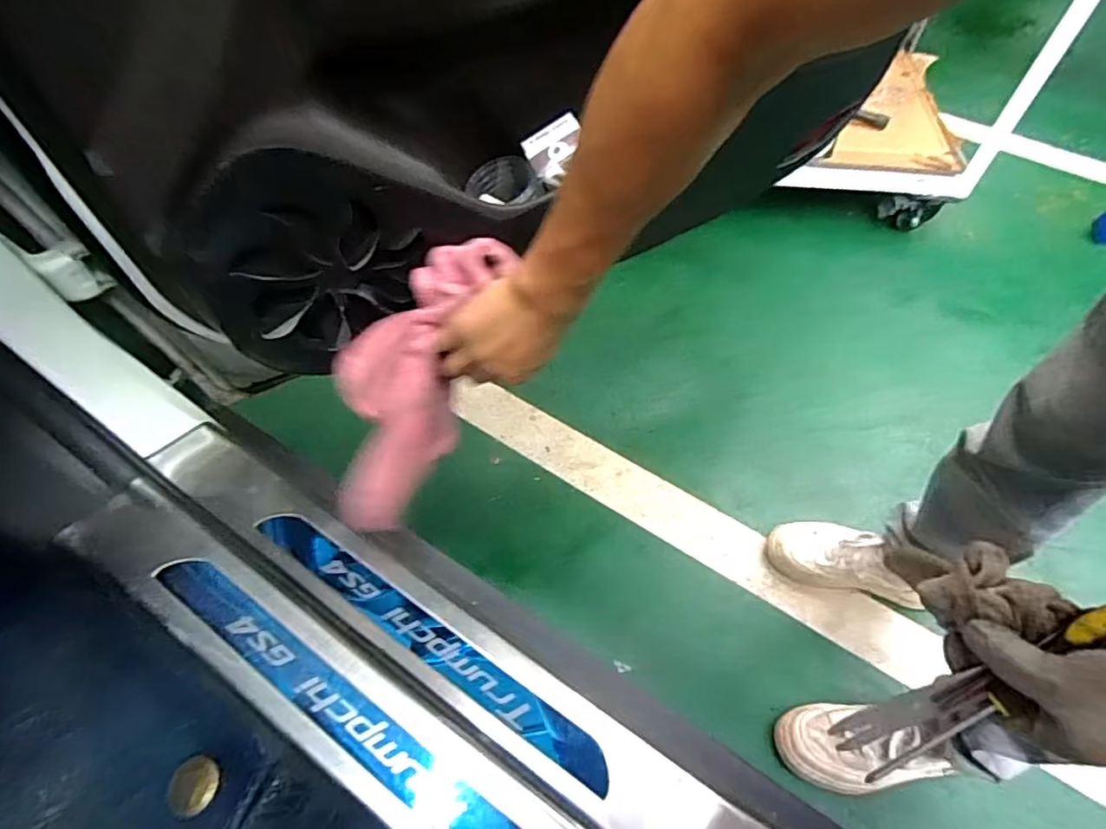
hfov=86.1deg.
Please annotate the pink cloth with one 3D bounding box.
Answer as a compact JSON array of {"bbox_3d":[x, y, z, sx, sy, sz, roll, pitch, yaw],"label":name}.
[{"bbox_3d":[-0.127,-0.028,0.504,0.090,0.070,0.264,25,104,15],"label":"pink cloth"}]

